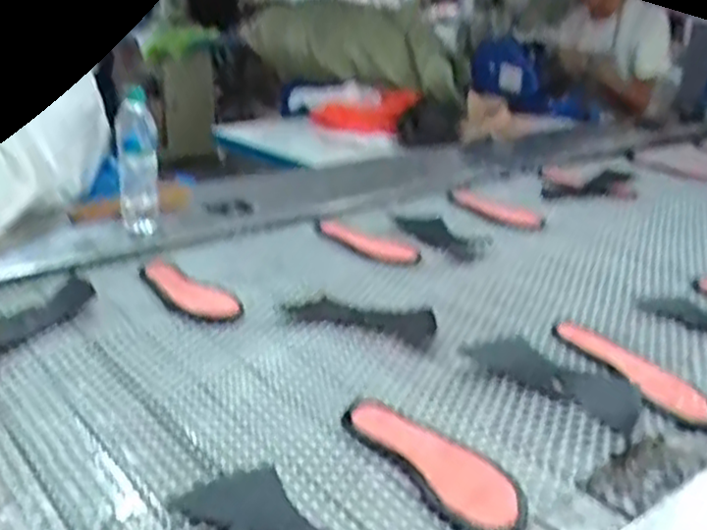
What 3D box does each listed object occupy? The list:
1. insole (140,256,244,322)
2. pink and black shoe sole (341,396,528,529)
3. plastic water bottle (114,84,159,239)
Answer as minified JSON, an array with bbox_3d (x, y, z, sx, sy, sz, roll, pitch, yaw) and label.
[{"bbox_3d":[-0.242,0.027,1.079,0.076,0.021,0.220,-16,28,-38],"label":"insole"},{"bbox_3d":[0.077,0.186,0.733,0.078,0.014,0.239,-13,26,-33],"label":"pink and black shoe sole"},{"bbox_3d":[-0.347,-0.159,1.220,0.060,0.240,0.078,-4,23,-15],"label":"plastic water bottle"}]

